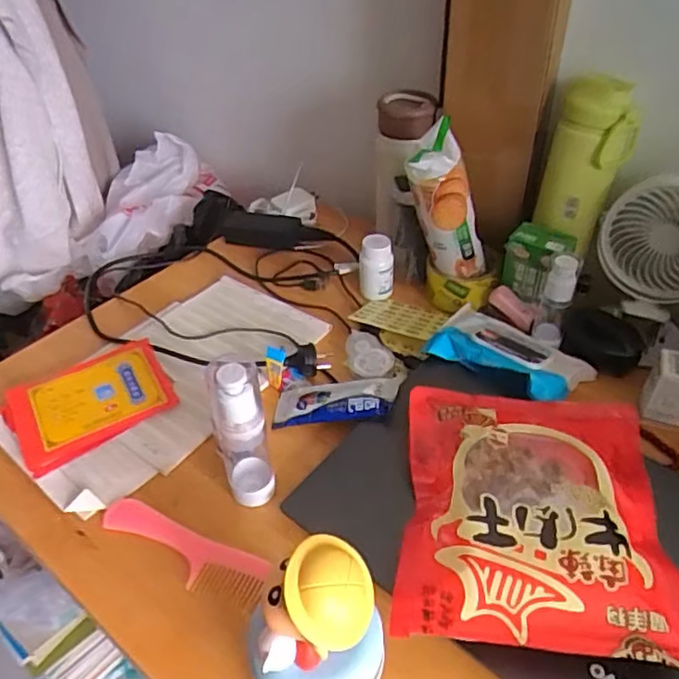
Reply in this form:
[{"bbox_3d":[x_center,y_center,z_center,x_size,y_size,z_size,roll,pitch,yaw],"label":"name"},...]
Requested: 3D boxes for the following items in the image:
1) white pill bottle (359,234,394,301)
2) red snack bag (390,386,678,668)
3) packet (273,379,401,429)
[{"bbox_3d":[0.045,-0.089,0.751,0.043,0.073,0.039,0,42,3],"label":"white pill bottle"},{"bbox_3d":[0.157,0.139,0.501,0.204,0.053,0.235,5,42,8],"label":"red snack bag"},{"bbox_3d":[-0.005,0.061,0.618,0.123,0.017,0.053,-8,41,13],"label":"packet"}]

